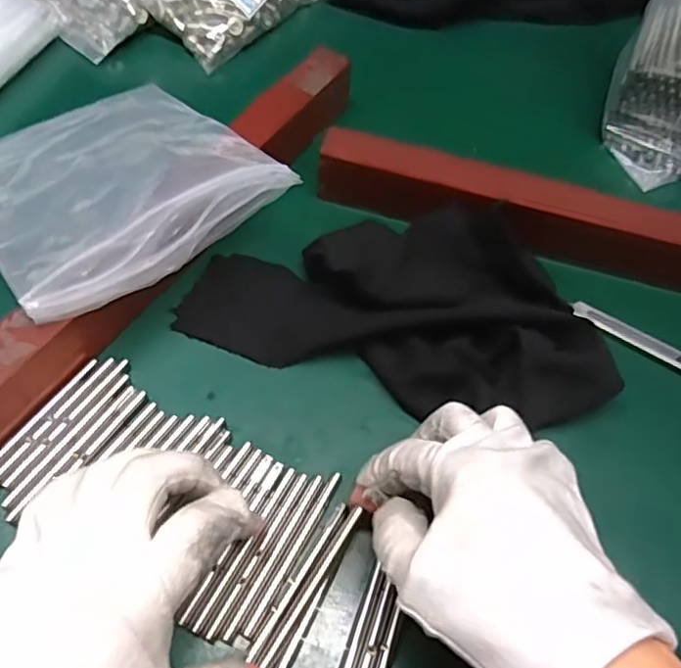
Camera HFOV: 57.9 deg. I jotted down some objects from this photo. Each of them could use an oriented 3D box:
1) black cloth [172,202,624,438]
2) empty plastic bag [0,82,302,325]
[{"bbox_3d":[0.028,-0.021,0.324,0.217,0.025,0.113,8,59,1],"label":"black cloth"},{"bbox_3d":[-0.137,-0.092,0.354,0.145,0.024,0.196,-35,50,-20],"label":"empty plastic bag"}]

